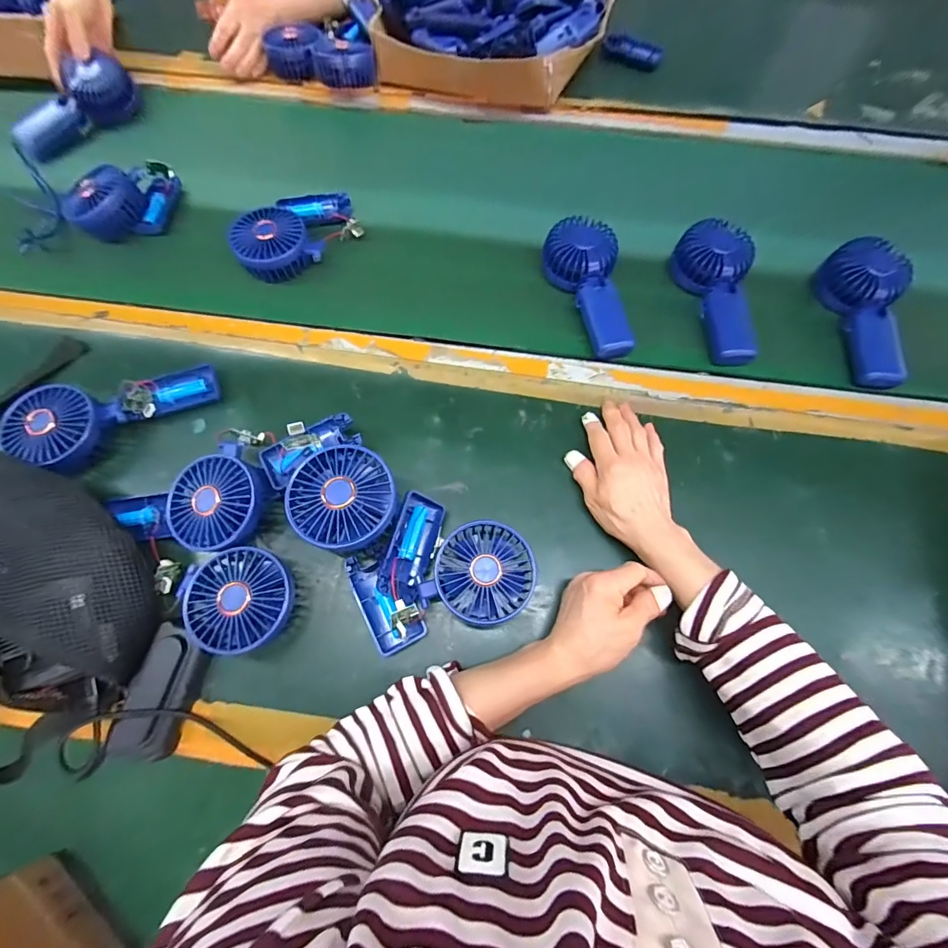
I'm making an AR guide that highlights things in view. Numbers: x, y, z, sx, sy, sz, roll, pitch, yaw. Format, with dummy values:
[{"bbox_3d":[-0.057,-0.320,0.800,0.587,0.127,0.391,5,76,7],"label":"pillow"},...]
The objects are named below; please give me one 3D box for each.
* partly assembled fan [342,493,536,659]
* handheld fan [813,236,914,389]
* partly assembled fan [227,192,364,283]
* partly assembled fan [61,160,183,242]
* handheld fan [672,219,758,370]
[{"bbox_3d":[-0.032,0.079,0.400,0.151,0.048,0.118,-14,69,-6],"label":"partly assembled fan"},{"bbox_3d":[0.441,-0.179,0.505,0.081,0.042,0.190,15,68,5],"label":"handheld fan"},{"bbox_3d":[-0.218,-0.305,0.554,0.145,0.043,0.117,-14,69,-6],"label":"partly assembled fan"},{"bbox_3d":[-0.435,-0.350,0.569,0.072,0.055,0.137,36,72,13],"label":"partly assembled fan"},{"bbox_3d":[0.281,-0.215,0.520,0.079,0.043,0.187,5,68,1],"label":"handheld fan"}]

